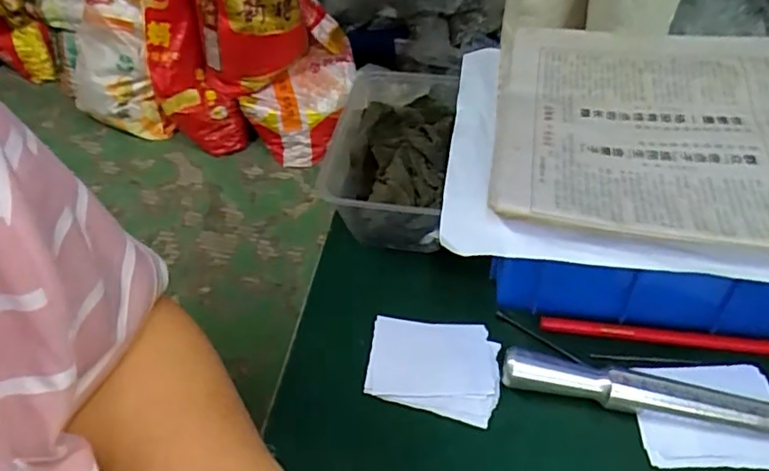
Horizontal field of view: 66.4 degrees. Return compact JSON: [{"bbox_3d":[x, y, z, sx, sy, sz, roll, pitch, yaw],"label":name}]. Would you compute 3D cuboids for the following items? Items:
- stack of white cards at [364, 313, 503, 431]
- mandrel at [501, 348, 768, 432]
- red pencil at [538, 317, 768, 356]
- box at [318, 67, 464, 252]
[{"bbox_3d":[0.030,0.080,0.365,0.079,0.004,0.065,6,46,8],"label":"stack of white cards"},{"bbox_3d":[0.186,0.098,0.329,0.236,0.022,0.019,10,46,11],"label":"mandrel"},{"bbox_3d":[0.181,0.064,0.369,0.161,0.006,0.011,6,46,7],"label":"red pencil"},{"bbox_3d":[0.007,-0.059,0.454,0.093,0.058,0.164,6,46,8],"label":"box"}]

